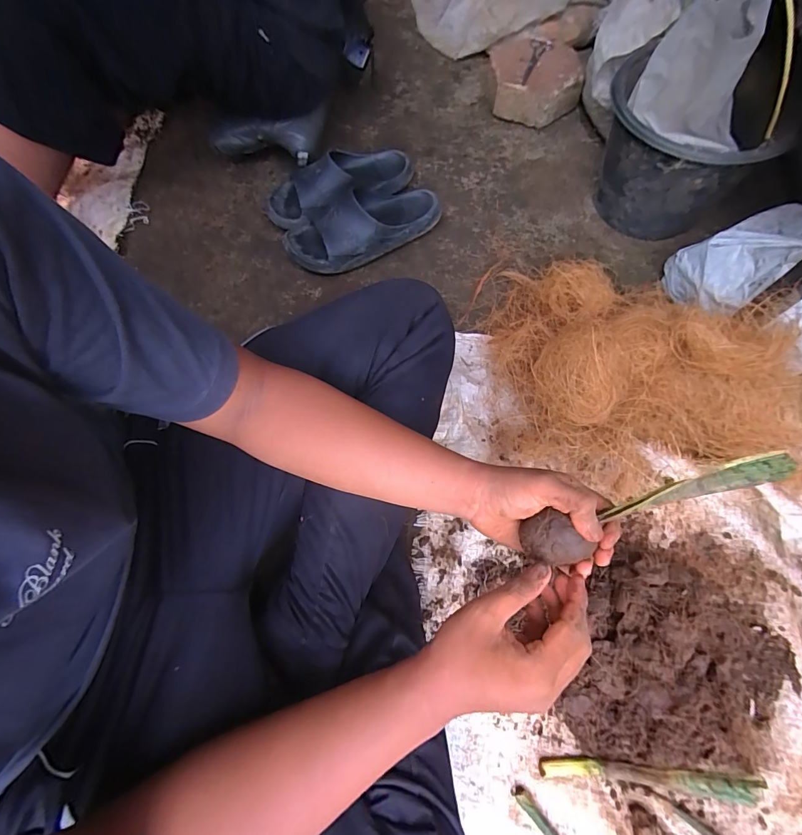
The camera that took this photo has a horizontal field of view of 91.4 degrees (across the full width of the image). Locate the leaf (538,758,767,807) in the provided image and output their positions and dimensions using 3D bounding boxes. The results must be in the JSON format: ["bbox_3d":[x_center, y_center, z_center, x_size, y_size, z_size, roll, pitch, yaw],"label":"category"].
[{"bbox_3d":[0.285,0.414,0.448,0.238,0.026,0.029,5,69,3],"label":"leaf"}]

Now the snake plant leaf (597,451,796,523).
[{"bbox_3d":[0.246,0.058,0.325,0.140,0.010,0.022,-20,68,12],"label":"snake plant leaf"}]

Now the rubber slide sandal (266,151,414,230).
[{"bbox_3d":[-0.123,-0.464,0.780,0.298,0.077,0.141,-14,69,-4],"label":"rubber slide sandal"}]

